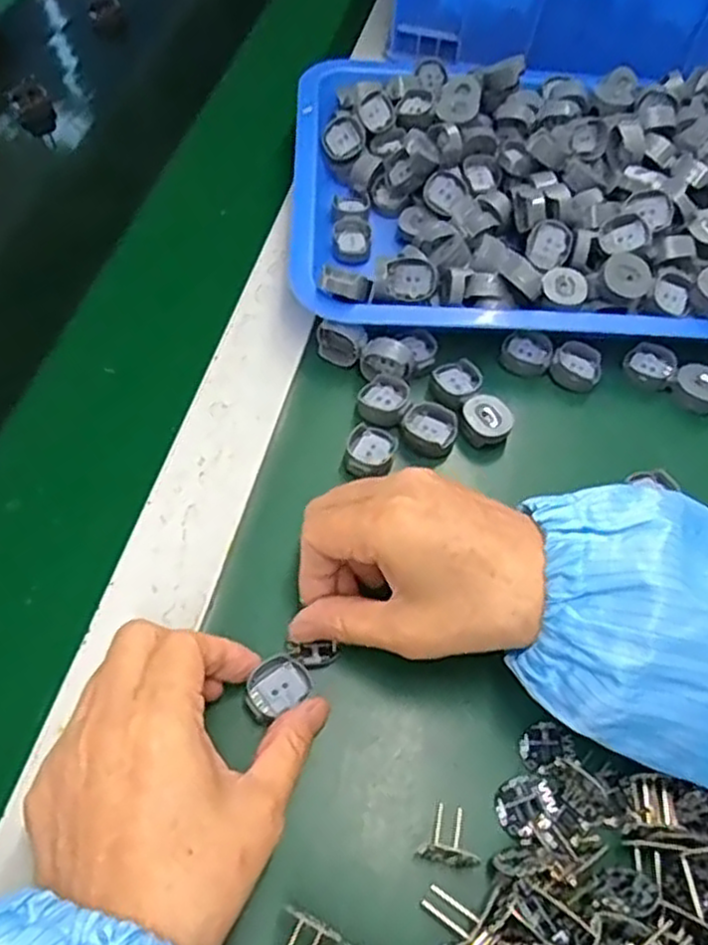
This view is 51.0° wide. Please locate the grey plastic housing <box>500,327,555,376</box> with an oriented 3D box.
[{"bbox_3d":[0.102,-0.071,0.439,0.029,0.016,0.024,22,58,9],"label":"grey plastic housing"}]

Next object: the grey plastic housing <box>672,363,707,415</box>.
[{"bbox_3d":[0.200,-0.049,0.432,0.029,0.015,0.023,36,61,17],"label":"grey plastic housing"}]

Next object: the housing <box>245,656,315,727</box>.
[{"bbox_3d":[-0.034,0.093,0.322,0.030,0.006,0.022,-35,66,-24],"label":"housing"}]

